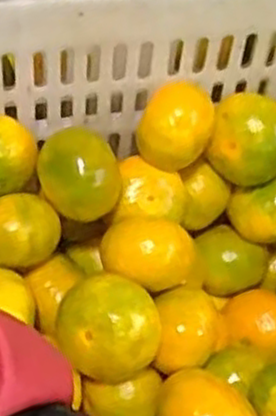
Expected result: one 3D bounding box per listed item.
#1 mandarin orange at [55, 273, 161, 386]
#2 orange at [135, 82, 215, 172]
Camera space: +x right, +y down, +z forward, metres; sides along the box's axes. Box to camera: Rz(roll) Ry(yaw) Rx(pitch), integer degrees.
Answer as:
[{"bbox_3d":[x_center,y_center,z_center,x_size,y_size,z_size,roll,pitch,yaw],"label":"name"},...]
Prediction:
[{"bbox_3d":[-0.018,0.073,0.507,0.063,0.049,0.060,-7,53,-11],"label":"mandarin orange"},{"bbox_3d":[0.029,-0.055,0.576,0.047,0.049,0.051,3,52,-4],"label":"orange"}]

